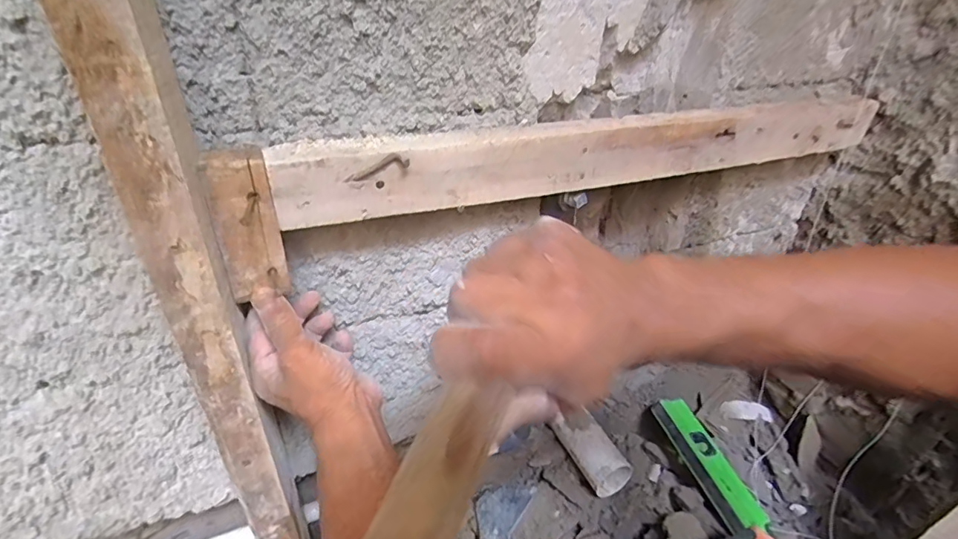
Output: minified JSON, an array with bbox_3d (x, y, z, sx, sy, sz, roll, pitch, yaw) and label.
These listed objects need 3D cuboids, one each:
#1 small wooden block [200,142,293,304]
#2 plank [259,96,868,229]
[{"bbox_3d":[-0.178,-0.035,0.374,0.044,0.112,0.034,-10,25,-17],"label":"small wooden block"},{"bbox_3d":[0.143,-0.119,0.486,0.658,0.064,0.046,-12,33,-22],"label":"plank"}]

